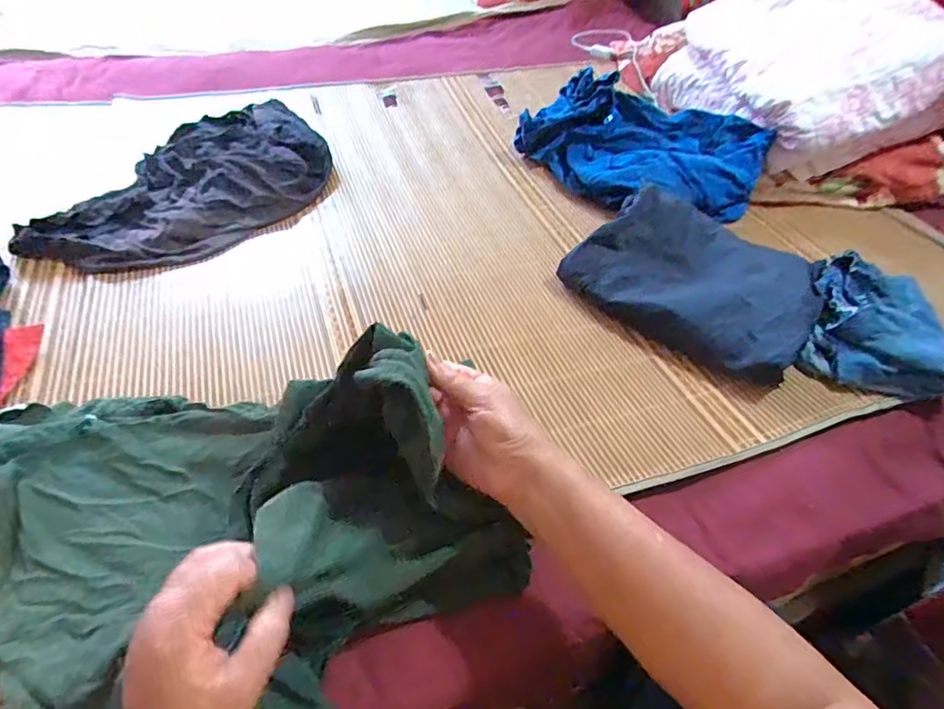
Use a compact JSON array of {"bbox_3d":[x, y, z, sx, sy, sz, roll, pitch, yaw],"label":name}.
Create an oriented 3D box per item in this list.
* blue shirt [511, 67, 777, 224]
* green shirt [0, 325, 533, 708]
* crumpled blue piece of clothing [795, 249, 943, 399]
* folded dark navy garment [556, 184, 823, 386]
[{"bbox_3d":[0.279,-0.357,0.903,0.386,0.097,0.256,30,52,21],"label":"blue shirt"},{"bbox_3d":[-0.196,0.107,0.393,0.433,0.152,0.299,24,50,16],"label":"green shirt"},{"bbox_3d":[0.485,-0.037,0.655,0.147,0.063,0.215,20,49,13],"label":"crumpled blue piece of clothing"},{"bbox_3d":[0.291,-0.111,0.703,0.297,0.070,0.248,28,57,25],"label":"folded dark navy garment"}]

